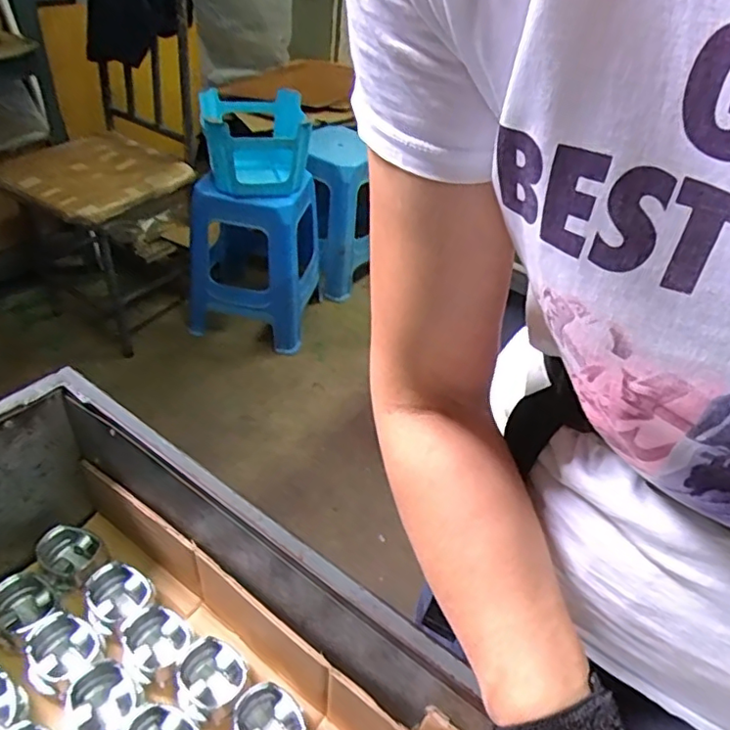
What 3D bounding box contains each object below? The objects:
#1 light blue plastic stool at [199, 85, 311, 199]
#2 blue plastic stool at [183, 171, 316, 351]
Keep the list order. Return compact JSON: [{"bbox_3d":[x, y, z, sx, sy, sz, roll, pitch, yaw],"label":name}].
[{"bbox_3d":[-0.302,-0.610,1.599,0.275,0.182,0.260,-4,42,-14],"label":"light blue plastic stool"},{"bbox_3d":[-0.330,-0.319,1.733,0.361,0.440,0.319,6,40,-2],"label":"blue plastic stool"}]

